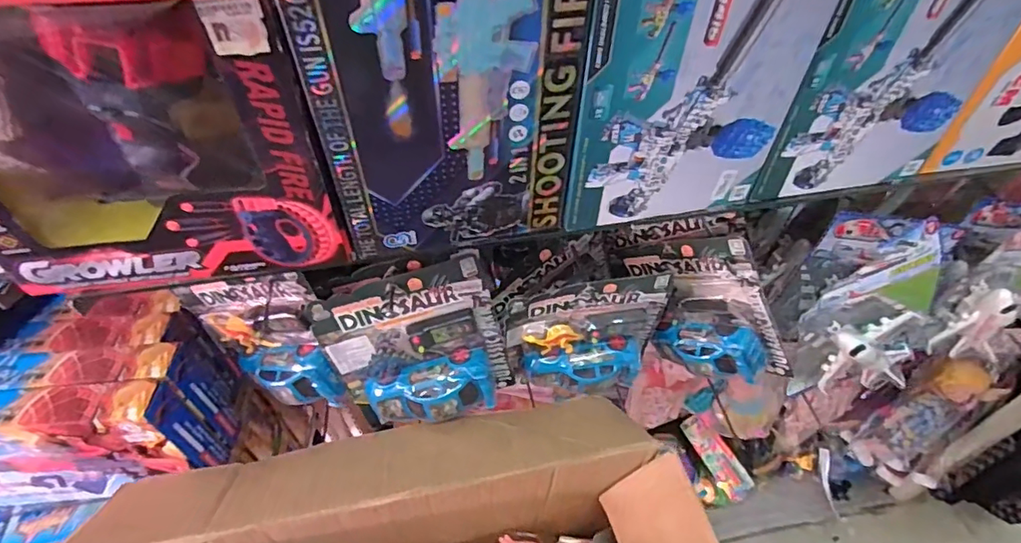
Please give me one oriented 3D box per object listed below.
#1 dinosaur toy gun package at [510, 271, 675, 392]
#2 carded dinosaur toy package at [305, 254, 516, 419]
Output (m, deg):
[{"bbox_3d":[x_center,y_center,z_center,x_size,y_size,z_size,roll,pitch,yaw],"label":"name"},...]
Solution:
[{"bbox_3d":[0.099,0.085,0.640,0.197,0.168,0.058,-5,46,-5],"label":"dinosaur toy gun package"},{"bbox_3d":[-0.113,0.091,0.604,0.203,0.202,0.060,-9,23,-2],"label":"carded dinosaur toy package"}]

